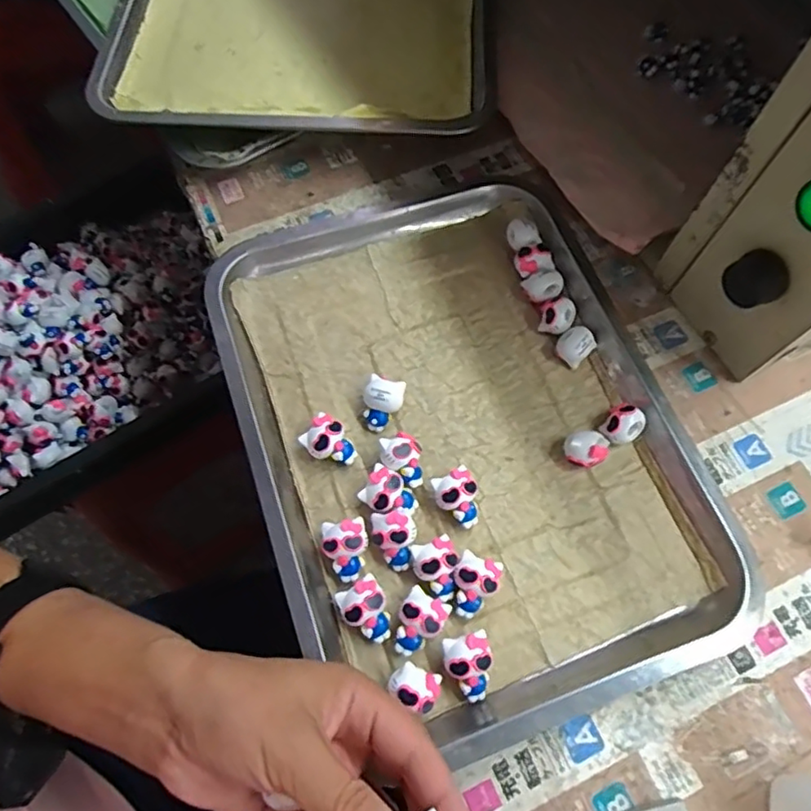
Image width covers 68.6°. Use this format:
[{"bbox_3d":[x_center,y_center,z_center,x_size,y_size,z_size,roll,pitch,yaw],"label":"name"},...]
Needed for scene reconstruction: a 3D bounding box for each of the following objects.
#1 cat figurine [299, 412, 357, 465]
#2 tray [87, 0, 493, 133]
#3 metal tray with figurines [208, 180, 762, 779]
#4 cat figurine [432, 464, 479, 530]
[{"bbox_3d":[-0.047,0.024,0.370,0.033,0.023,0.025,37,73,12],"label":"cat figurine"},{"bbox_3d":[-0.087,-0.341,0.514,0.314,0.034,0.291,2,69,0],"label":"tray"},{"bbox_3d":[0.034,0.012,0.378,0.251,0.027,0.347,-19,71,-8],"label":"metal tray with figurines"},{"bbox_3d":[0.032,0.057,0.361,0.025,0.022,0.034,-22,71,-9],"label":"cat figurine"}]

